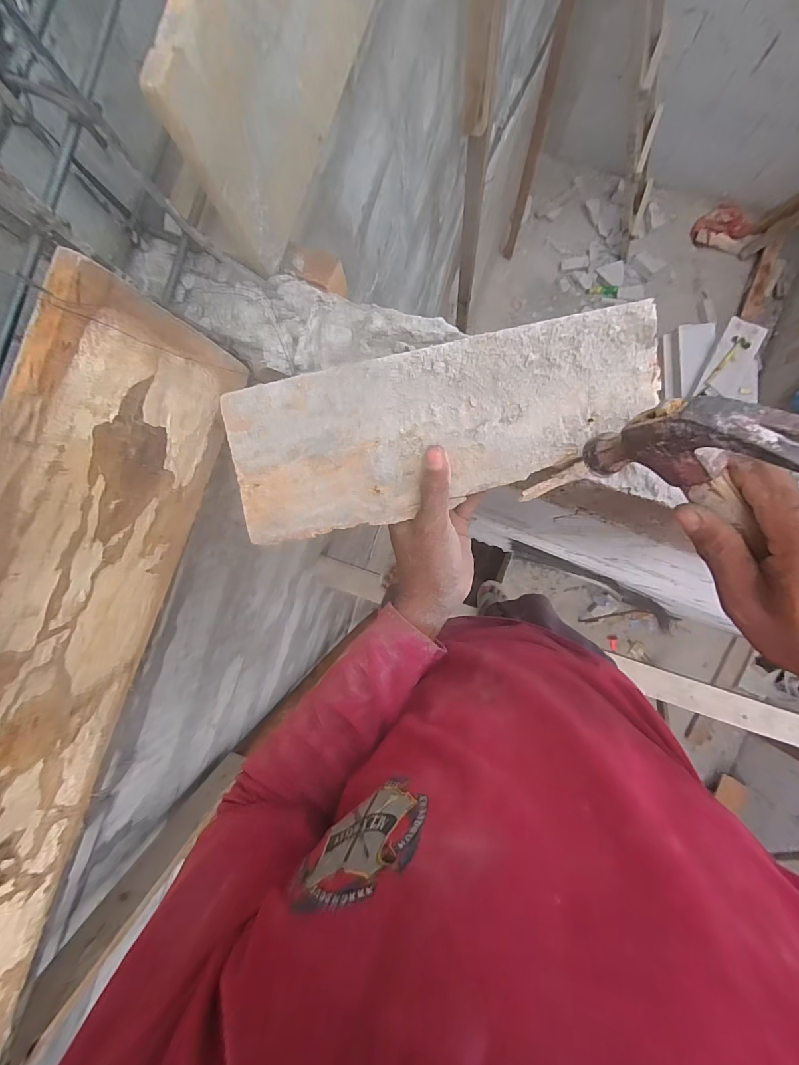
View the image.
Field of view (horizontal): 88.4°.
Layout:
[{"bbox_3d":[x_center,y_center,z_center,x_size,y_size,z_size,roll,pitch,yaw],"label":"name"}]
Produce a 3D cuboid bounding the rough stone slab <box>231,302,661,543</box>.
[{"bbox_3d":[0.023,-0.088,0.338,0.343,0.022,0.129,-13,88,10],"label":"rough stone slab"}]

